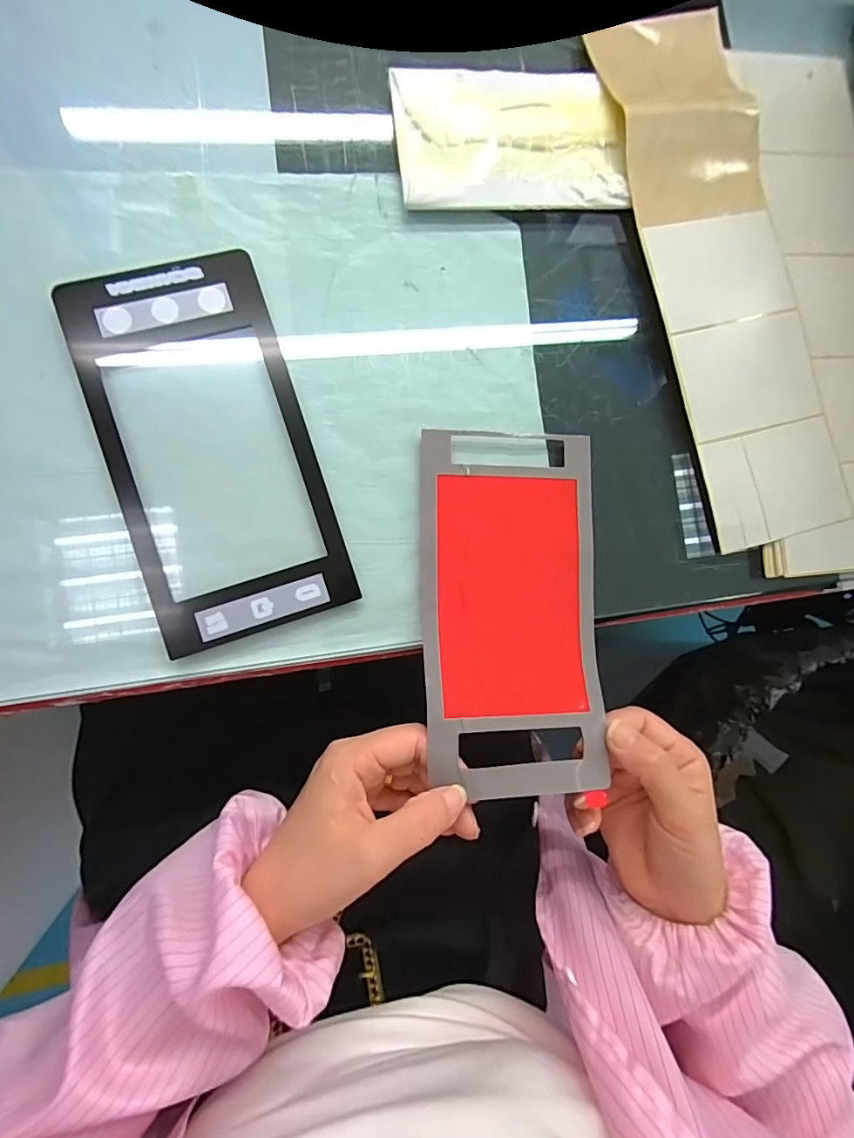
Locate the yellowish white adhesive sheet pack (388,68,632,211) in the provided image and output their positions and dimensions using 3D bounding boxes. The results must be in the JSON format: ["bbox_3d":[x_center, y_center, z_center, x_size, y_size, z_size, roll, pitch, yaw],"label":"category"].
[{"bbox_3d":[0.050,-0.256,0.294,0.136,0.012,0.080,-5,87,-8],"label":"yellowish white adhesive sheet pack"}]

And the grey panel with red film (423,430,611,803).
[{"bbox_3d":[0.047,0.020,0.271,0.097,0.023,0.194,1,87,-8],"label":"grey panel with red film"}]

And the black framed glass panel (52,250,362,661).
[{"bbox_3d":[-0.113,-0.064,0.261,0.098,0.010,0.198,-18,89,-8],"label":"black framed glass panel"}]

